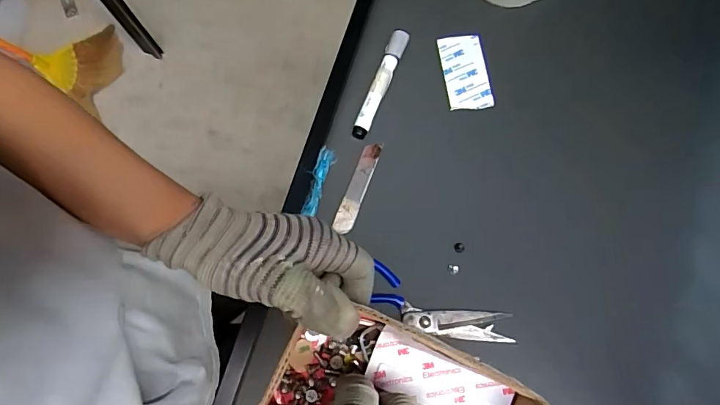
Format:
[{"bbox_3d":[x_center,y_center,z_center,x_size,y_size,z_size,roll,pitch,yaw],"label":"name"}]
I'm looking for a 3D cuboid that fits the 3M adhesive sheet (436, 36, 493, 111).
[{"bbox_3d":[0.120,-0.147,0.505,0.049,0.008,0.089,-6,75,-3],"label":"3M adhesive sheet"}]

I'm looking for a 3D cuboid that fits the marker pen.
[{"bbox_3d":[0.022,-0.129,0.481,0.018,0.017,0.132,22,75,5],"label":"marker pen"}]

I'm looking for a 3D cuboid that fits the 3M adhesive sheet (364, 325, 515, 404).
[{"bbox_3d":[0.050,0.113,0.278,0.090,0.006,0.035,24,82,5],"label":"3M adhesive sheet"}]

